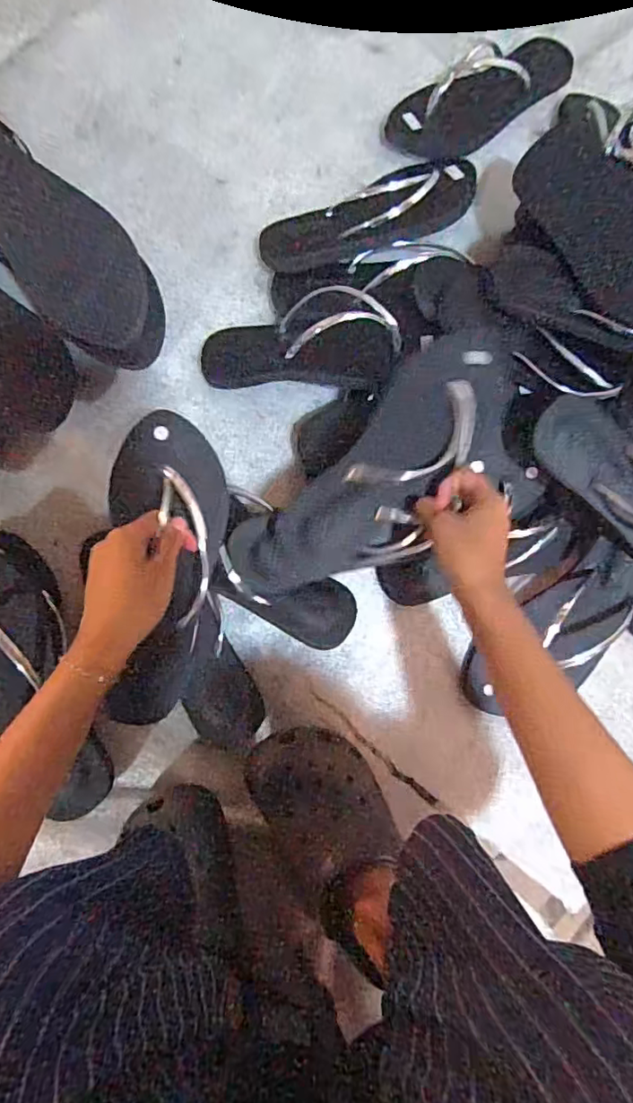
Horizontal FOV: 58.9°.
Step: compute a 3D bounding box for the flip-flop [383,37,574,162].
[{"bbox_3d":[0.186,-0.500,0.613,0.236,0.040,0.080,-31,86,-8],"label":"flip-flop"}]

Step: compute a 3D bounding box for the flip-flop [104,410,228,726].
[{"bbox_3d":[-0.135,0.026,0.486,0.091,0.074,0.275,6,102,-4],"label":"flip-flop"}]

